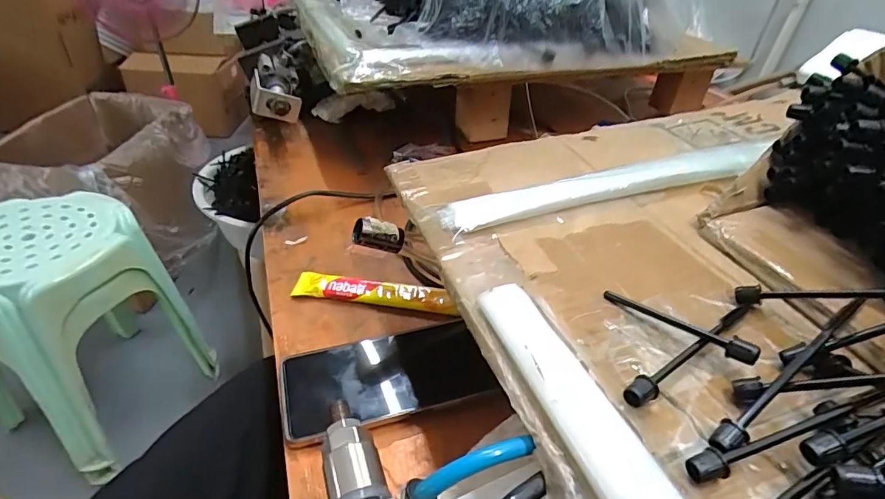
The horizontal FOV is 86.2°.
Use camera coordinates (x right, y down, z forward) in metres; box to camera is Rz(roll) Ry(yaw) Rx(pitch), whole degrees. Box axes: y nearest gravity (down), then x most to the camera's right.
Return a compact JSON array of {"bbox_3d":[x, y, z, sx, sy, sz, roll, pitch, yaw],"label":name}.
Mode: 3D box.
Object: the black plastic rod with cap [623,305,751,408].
[{"bbox_3d":[0.119,0.047,0.221,0.099,0.013,0.009,-23,42,-28],"label":"black plastic rod with cap"}]

